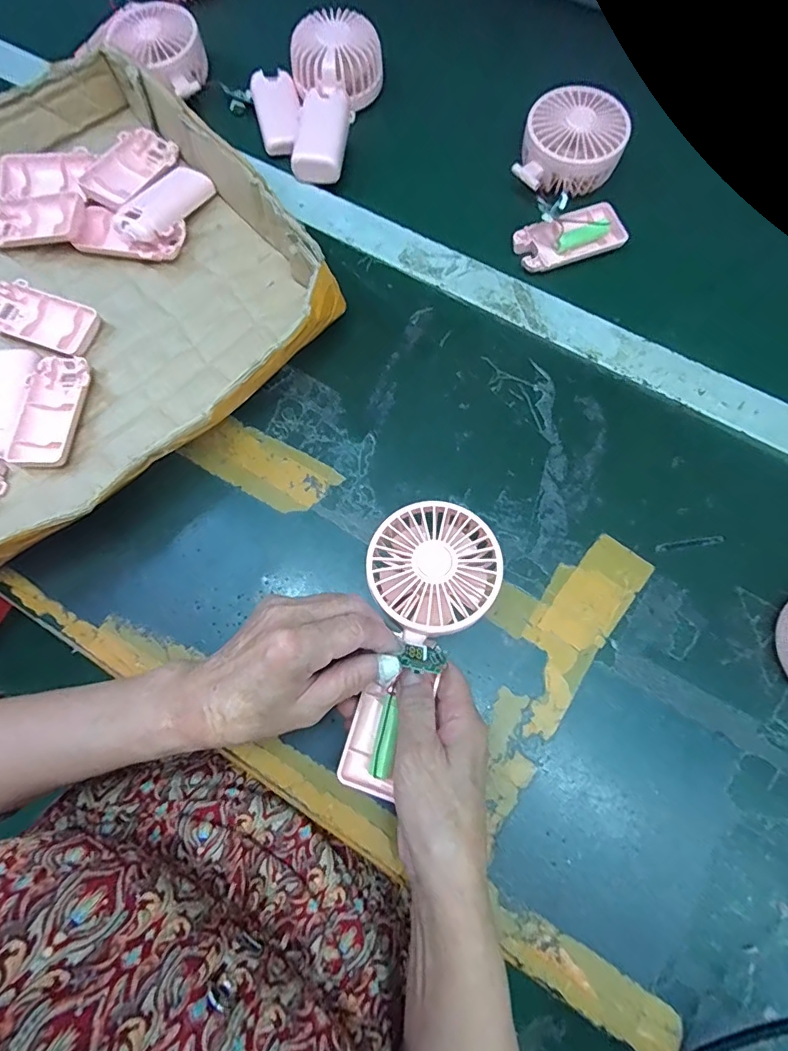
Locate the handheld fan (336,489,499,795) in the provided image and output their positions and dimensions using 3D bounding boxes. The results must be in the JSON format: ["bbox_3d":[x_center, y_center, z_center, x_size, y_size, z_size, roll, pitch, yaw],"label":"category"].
[{"bbox_3d":[0.008,0.070,0.303,0.080,0.042,0.181,20,79,6],"label":"handheld fan"}]

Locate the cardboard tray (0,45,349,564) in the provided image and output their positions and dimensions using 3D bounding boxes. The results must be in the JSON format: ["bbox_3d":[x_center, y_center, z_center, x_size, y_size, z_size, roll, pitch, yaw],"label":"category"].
[{"bbox_3d":[-0.289,-0.176,0.384,0.394,0.062,0.381,-41,77,-11],"label":"cardboard tray"}]

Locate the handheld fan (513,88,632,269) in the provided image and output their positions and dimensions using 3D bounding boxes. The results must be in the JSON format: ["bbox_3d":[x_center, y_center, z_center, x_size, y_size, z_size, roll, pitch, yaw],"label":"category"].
[{"bbox_3d":[0.154,-0.302,0.420,0.090,0.043,0.156,1,73,1],"label":"handheld fan"}]

